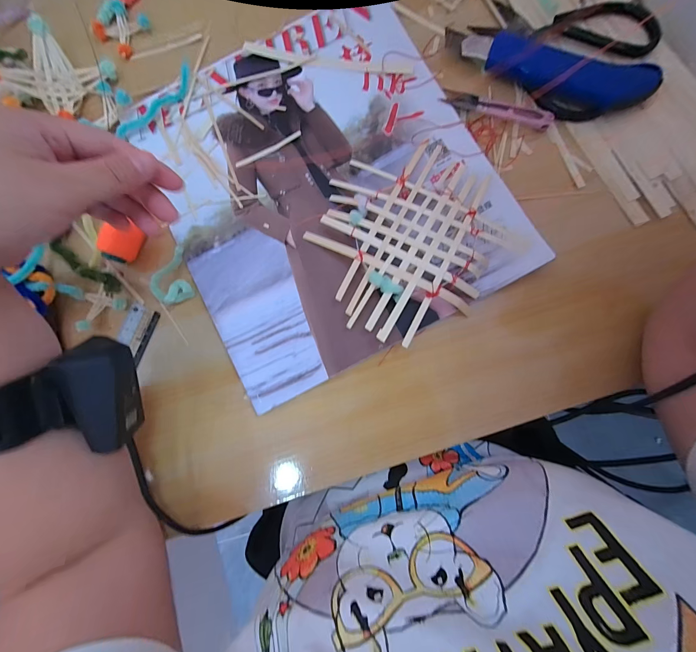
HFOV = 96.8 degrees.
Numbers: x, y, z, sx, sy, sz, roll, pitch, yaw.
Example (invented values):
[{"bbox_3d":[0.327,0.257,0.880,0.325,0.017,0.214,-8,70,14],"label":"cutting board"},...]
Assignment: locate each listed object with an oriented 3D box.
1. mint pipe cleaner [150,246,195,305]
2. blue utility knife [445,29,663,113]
[{"bbox_3d":[-0.163,-0.044,0.282,0.036,0.009,0.048,-15,84,2],"label":"mint pipe cleaner"},{"bbox_3d":[0.179,-0.241,0.277,0.177,0.025,0.048,26,87,5],"label":"blue utility knife"}]

